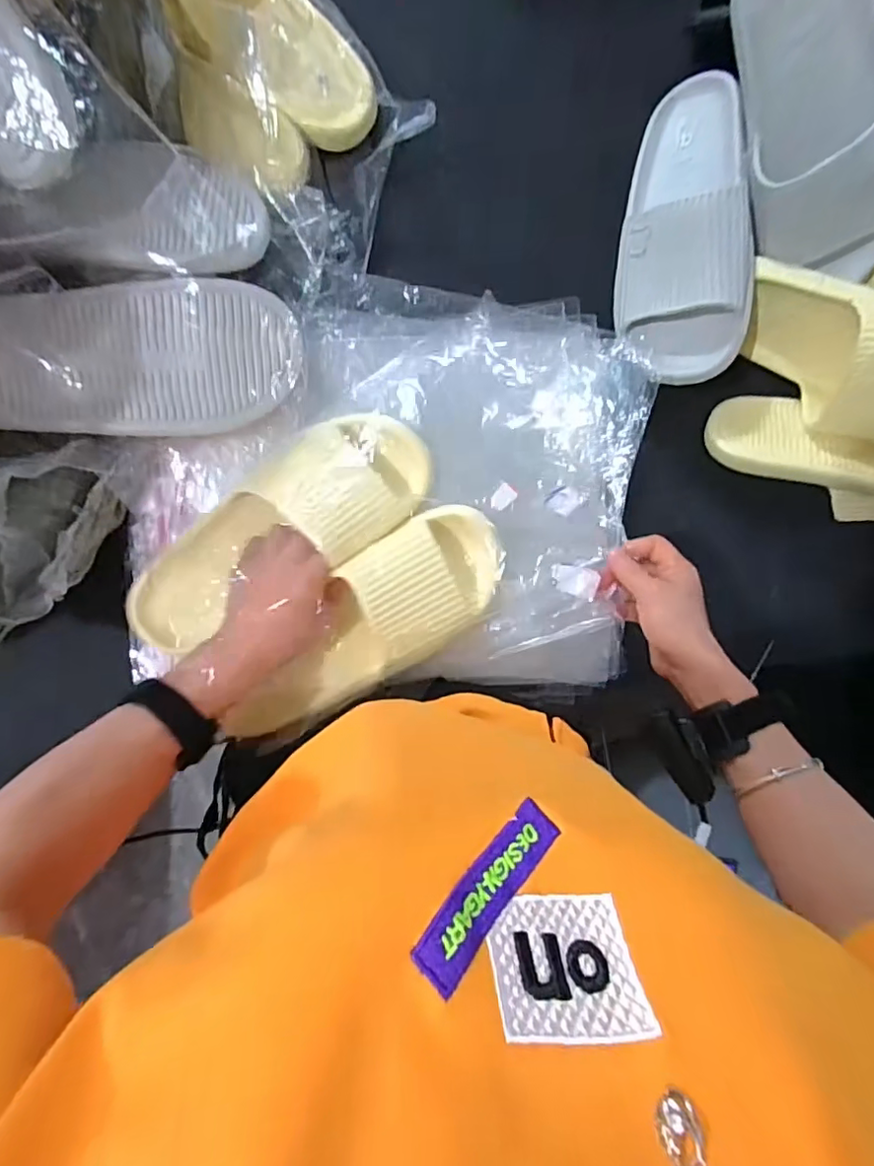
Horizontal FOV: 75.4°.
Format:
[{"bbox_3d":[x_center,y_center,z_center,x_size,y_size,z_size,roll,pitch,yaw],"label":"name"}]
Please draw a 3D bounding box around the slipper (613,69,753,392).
[{"bbox_3d":[0.217,-0.320,0.492,0.111,0.065,0.276,4,84,29],"label":"slipper"}]

